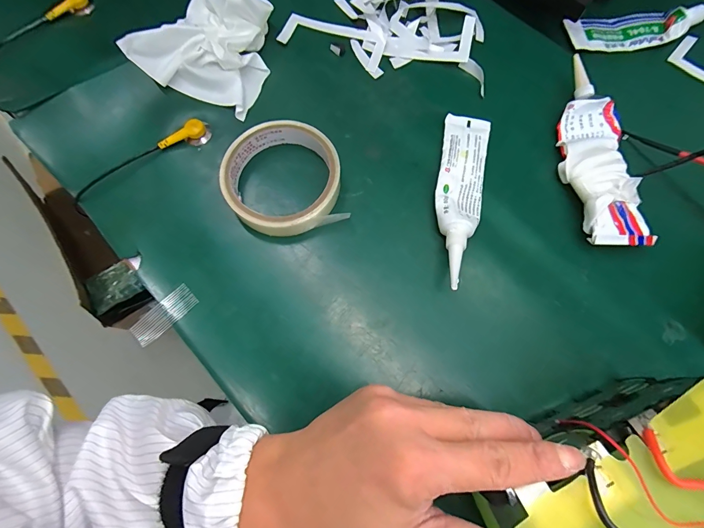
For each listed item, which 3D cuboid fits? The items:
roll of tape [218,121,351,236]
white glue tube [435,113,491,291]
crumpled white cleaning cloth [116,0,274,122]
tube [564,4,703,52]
[{"bbox_3d":[-0.055,-0.069,0.279,0.088,0.025,0.092,0,74,1],"label":"roll of tape"},{"bbox_3d":[0.086,-0.056,0.276,0.036,0.021,0.151,11,75,4],"label":"white glue tube"},{"bbox_3d":[-0.136,-0.202,0.308,0.133,0.042,0.100,24,76,7],"label":"crumpled white cleaning cloth"},{"bbox_3d":[0.280,-0.227,0.329,0.144,0.030,0.034,-5,74,-1],"label":"tube"}]

